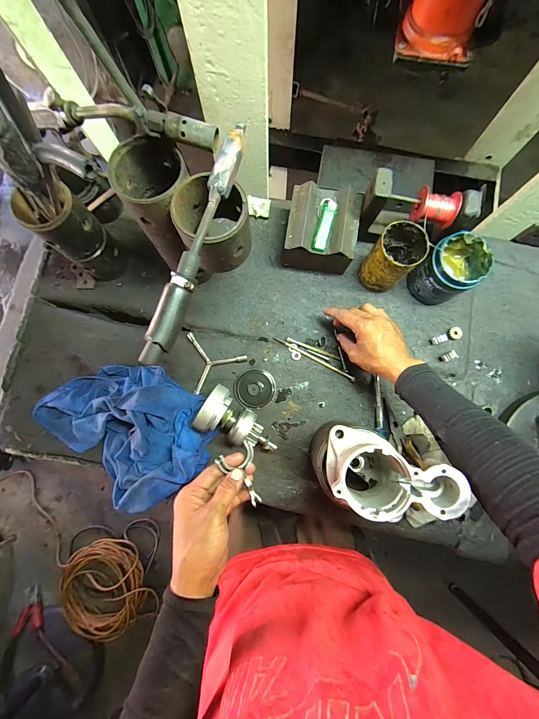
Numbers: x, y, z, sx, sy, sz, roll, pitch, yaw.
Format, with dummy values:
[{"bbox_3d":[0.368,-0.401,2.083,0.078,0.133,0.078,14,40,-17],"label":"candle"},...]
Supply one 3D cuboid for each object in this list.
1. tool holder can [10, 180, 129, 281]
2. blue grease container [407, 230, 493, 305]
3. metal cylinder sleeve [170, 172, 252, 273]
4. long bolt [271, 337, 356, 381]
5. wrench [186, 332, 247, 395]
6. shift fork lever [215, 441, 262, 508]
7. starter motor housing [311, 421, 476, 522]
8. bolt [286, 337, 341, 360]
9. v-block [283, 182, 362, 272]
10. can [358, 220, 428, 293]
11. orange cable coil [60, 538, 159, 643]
[{"bbox_3d":[-0.309,-0.200,0.459,0.075,0.164,0.077,0,84,-1],"label":"tool holder can"},{"bbox_3d":[0.311,-0.155,0.492,0.093,0.094,0.085,0,84,-1],"label":"blue grease container"},{"bbox_3d":[-0.070,-0.168,0.349,0.085,0.077,0.089,0,81,1],"label":"metal cylinder sleeve"},{"bbox_3d":[0.083,-0.002,0.519,0.164,0.014,0.008,29,84,2],"label":"long bolt"},{"bbox_3d":[-0.094,0.002,0.522,0.103,0.014,0.110,-7,84,-1],"label":"wrench"},{"bbox_3d":[-0.027,0.152,0.381,0.047,0.024,0.084,-38,86,-4],"label":"shift fork lever"},{"bbox_3d":[0.144,0.153,0.374,0.151,0.115,0.096,26,84,2],"label":"starter motor housing"},{"bbox_3d":[0.082,-0.019,0.522,0.104,0.005,0.008,22,84,2],"label":"bolt"},{"bbox_3d":[0.091,-0.222,0.505,0.119,0.090,0.136,7,82,2],"label":"v-block"},{"bbox_3d":[0.209,-0.173,0.488,0.068,0.110,0.074,0,84,-1],"label":"can"},{"bbox_3d":[-0.679,0.949,1.165,0.354,0.055,0.359,0,81,1],"label":"orange cable coil"}]

